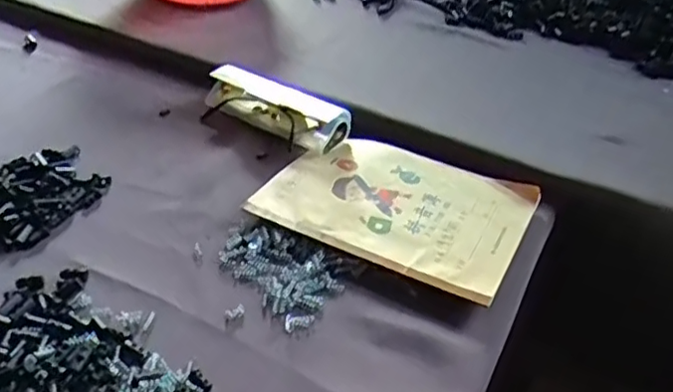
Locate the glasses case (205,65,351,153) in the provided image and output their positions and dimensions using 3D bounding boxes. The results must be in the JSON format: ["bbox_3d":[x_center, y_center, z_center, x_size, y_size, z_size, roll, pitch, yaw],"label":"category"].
[{"bbox_3d":[-0.061,-0.087,0.599,0.147,0.032,0.039,24,45,25],"label":"glasses case"}]

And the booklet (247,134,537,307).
[{"bbox_3d":[0.048,0.005,0.513,0.200,0.007,0.134,20,43,20],"label":"booklet"}]

